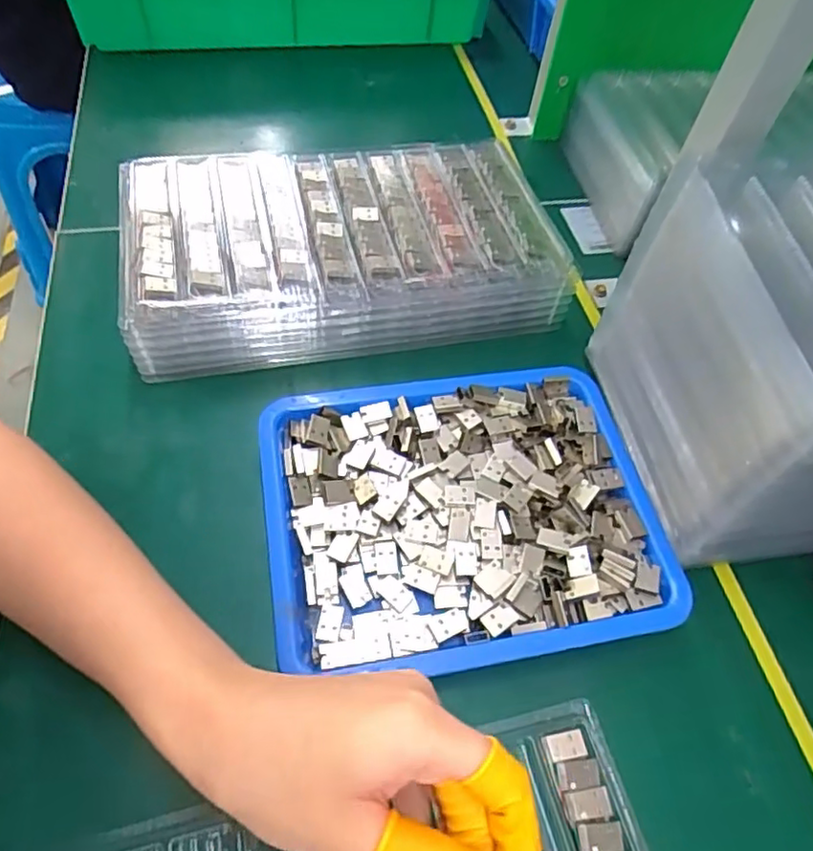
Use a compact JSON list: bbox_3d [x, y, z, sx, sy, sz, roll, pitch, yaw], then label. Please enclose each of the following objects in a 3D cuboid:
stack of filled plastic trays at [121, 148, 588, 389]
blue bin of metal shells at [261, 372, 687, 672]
[{"bbox_3d":[-0.045,-0.129,0.443,0.287,0.063,0.158,-8,57,-10],"label":"stack of filled plastic trays"},{"bbox_3d":[0.033,0.050,0.353,0.215,0.032,0.168,-7,57,-9],"label":"blue bin of metal shells"}]

